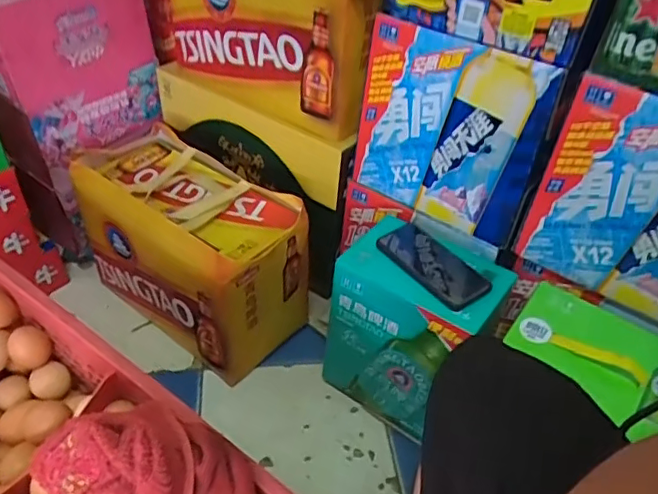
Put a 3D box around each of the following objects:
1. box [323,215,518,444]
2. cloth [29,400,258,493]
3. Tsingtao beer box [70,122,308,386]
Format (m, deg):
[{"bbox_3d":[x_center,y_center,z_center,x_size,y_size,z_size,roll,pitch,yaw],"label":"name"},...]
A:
[{"bbox_3d":[0.128,0.111,0.848,0.203,0.257,0.170,31,47,26],"label":"box"},{"bbox_3d":[-0.119,0.195,0.448,0.214,0.071,0.114,26,45,22],"label":"cloth"},{"bbox_3d":[-0.238,0.007,0.967,0.389,0.261,0.185,30,47,25],"label":"Tsingtao beer box"}]

